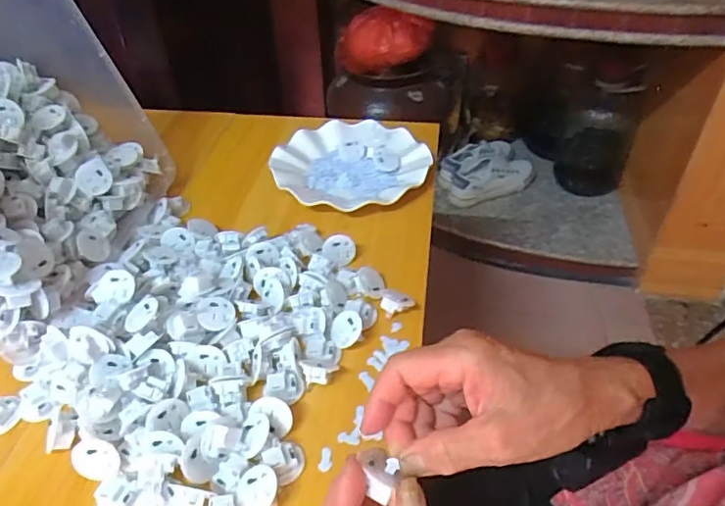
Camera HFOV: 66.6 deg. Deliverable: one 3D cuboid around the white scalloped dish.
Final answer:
[{"bbox_3d":[-0.013,-0.107,0.669,0.174,0.025,0.171,-1,41,1],"label":"white scalloped dish"}]

